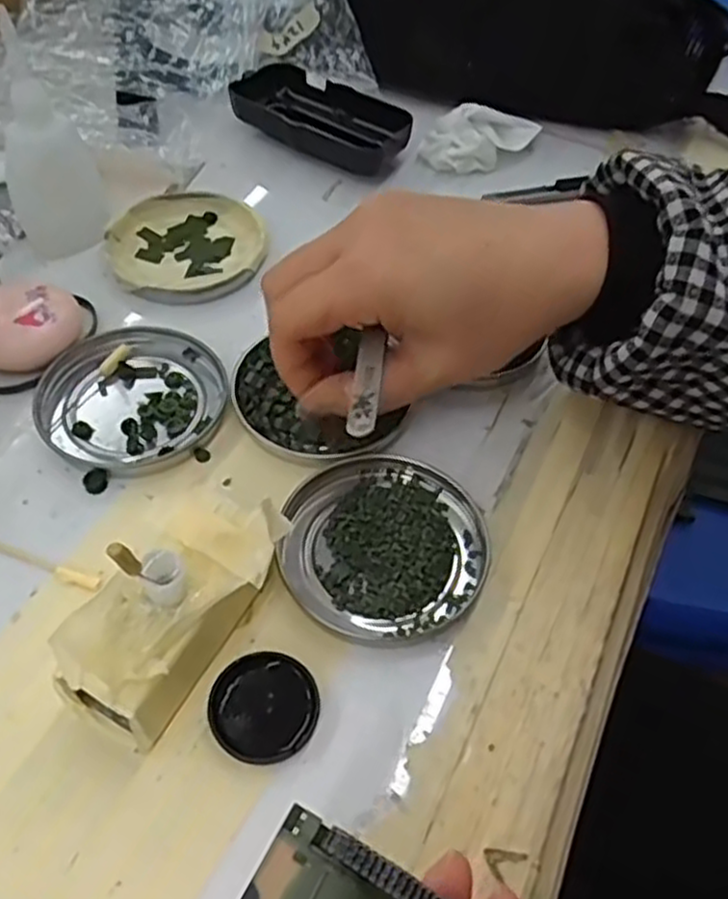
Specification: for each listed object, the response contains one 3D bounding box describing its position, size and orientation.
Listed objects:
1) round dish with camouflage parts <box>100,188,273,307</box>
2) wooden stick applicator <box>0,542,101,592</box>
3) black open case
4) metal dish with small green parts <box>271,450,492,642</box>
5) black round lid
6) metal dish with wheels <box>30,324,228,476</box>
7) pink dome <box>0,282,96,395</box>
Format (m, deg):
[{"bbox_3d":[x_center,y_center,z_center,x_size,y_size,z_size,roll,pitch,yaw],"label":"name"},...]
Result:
[{"bbox_3d":[-0.091,-0.106,0.400,0.080,0.011,0.078,1,52,-2],"label":"round dish with camouflage parts"},{"bbox_3d":[-0.125,0.041,0.289,0.059,0.004,0.006,18,54,11],"label":"wooden stick applicator"},{"bbox_3d":[-0.025,-0.196,0.462,0.111,0.025,0.055,33,58,21],"label":"black open case"},{"bbox_3d":[0.007,0.035,0.297,0.077,0.009,0.077,1,52,-2],"label":"metal dish with small green parts"},{"bbox_3d":[-0.033,0.086,0.257,0.035,0.008,0.035,1,52,-2],"label":"black round lid"},{"bbox_3d":[-0.101,-0.023,0.336,0.077,0.008,0.078,1,52,-2],"label":"metal dish with wheels"},{"bbox_3d":[-0.152,-0.053,0.346,0.039,0.024,0.054,27,56,17],"label":"pink dome"}]

